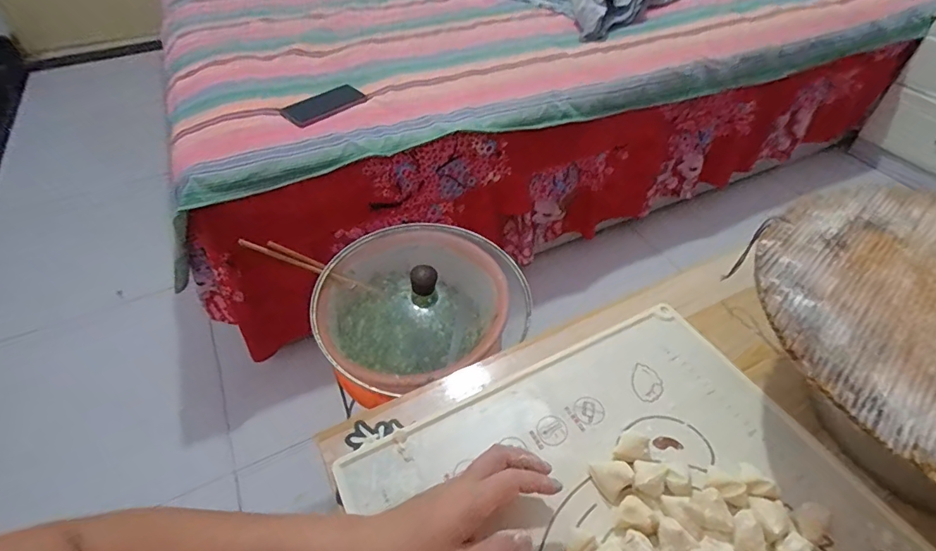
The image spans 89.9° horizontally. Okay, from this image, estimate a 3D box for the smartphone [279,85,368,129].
[{"bbox_3d":[-0.285,-0.338,0.934,0.155,0.012,0.066,-31,72,-14],"label":"smartphone"}]

